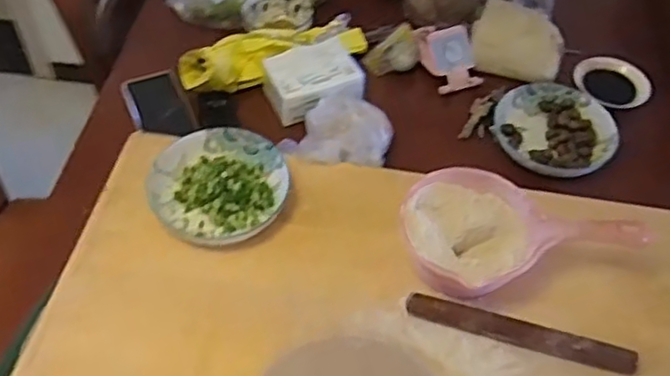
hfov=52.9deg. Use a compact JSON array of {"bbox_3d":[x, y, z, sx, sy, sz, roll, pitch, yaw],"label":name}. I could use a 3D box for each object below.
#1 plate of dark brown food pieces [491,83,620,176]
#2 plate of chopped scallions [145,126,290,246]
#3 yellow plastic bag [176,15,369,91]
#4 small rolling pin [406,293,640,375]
[{"bbox_3d":[0.321,-0.088,0.990,0.161,0.031,0.169,2,51,-2],"label":"plate of dark brown food pieces"},{"bbox_3d":[-0.147,-0.006,0.854,0.159,0.037,0.161,2,51,-2],"label":"plate of chopped scallions"},{"bbox_3d":[-0.093,-0.210,1.049,0.289,0.068,0.083,-18,54,-18],"label":"yellow plastic bag"},{"bbox_3d":[0.205,0.161,0.754,0.249,0.030,0.025,16,51,9],"label":"small rolling pin"}]

